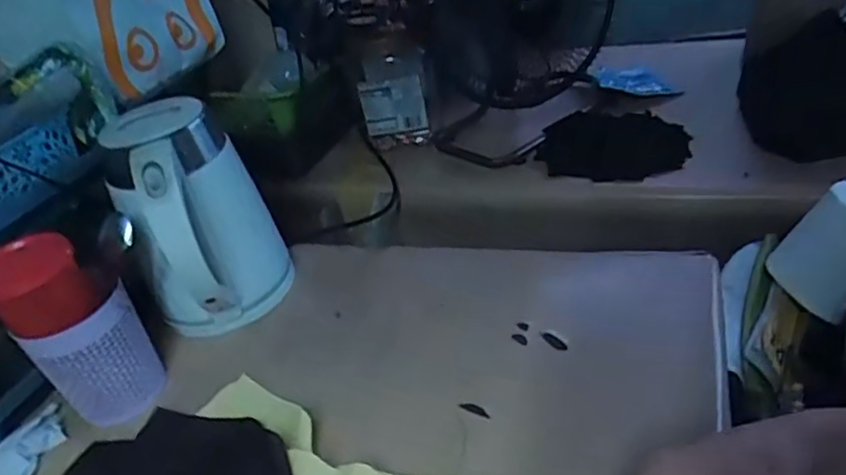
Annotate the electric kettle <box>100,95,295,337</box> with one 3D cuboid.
[{"bbox_3d":[-0.216,-0.013,0.654,0.137,0.203,0.151,-19,36,-13],"label":"electric kettle"}]

